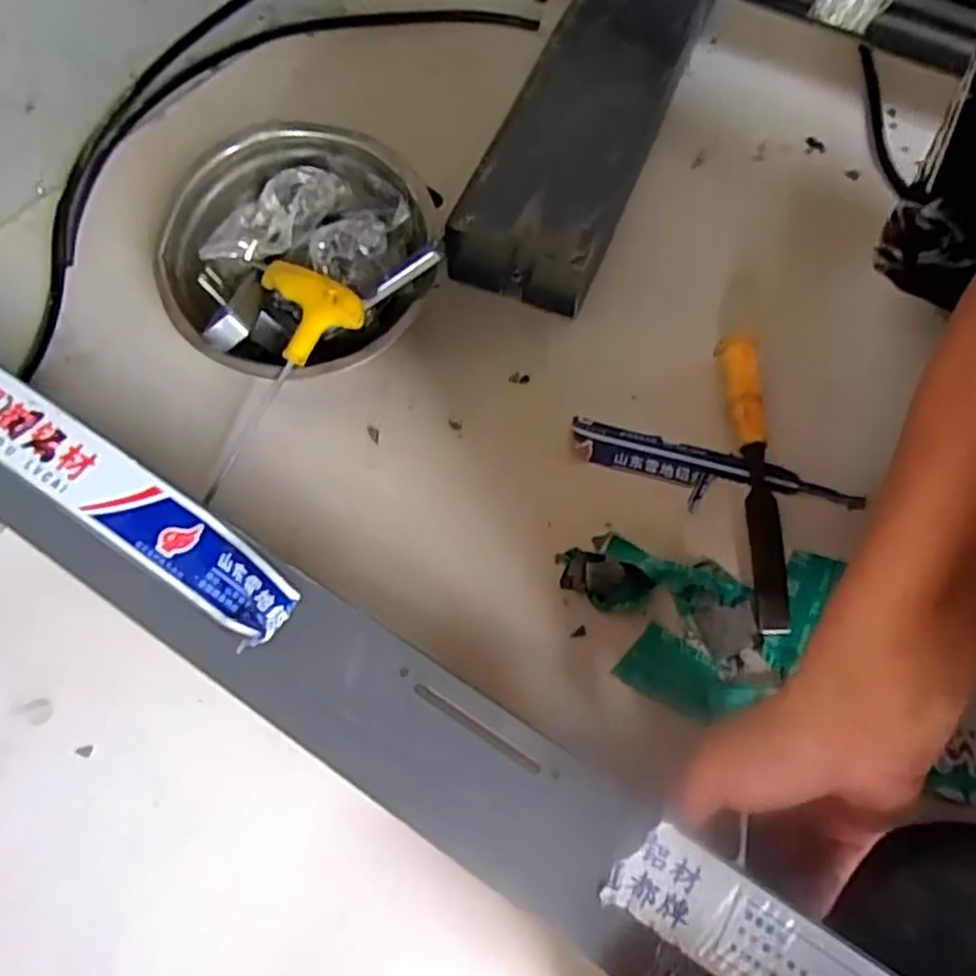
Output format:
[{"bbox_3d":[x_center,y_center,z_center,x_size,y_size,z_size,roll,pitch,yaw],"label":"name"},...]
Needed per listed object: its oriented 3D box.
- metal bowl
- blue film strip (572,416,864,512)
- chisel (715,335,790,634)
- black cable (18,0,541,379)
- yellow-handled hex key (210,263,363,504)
[{"bbox_3d":[-0.128,-0.154,0.506,0.177,0.076,0.174,1,66,-2],"label":"metal bowl"},{"bbox_3d":[0.145,-0.009,0.483,0.185,0.013,0.040,19,67,6],"label":"blue film strip"},{"bbox_3d":[0.174,-0.008,0.474,0.024,0.027,0.194,-2,66,-3],"label":"chisel"},{"bbox_3d":[-0.190,-0.348,0.622,0.223,0.014,0.581,43,71,16],"label":"black cable"},{"bbox_3d":[-0.144,-0.068,0.479,0.082,0.023,0.159,32,100,12],"label":"yellow-handled hex key"}]

